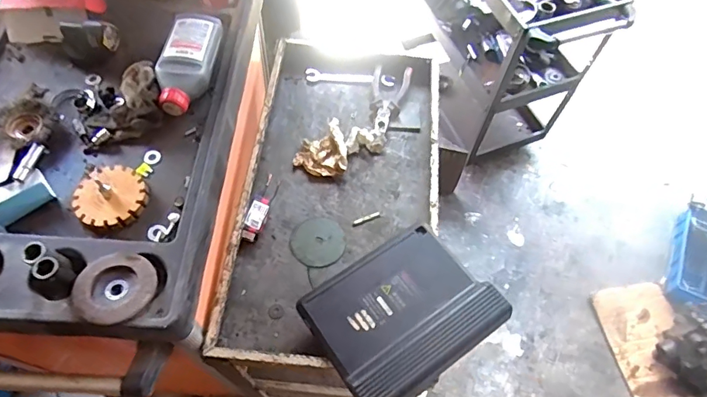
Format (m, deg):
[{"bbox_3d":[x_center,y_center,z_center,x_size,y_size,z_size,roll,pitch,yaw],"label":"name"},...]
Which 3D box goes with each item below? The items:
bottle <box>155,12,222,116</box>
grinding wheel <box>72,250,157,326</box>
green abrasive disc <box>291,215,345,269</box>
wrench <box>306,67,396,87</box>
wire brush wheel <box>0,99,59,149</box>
[{"bbox_3d":[-0.253,-0.209,0.705,0.077,0.040,0.173,6,60,0],"label":"bottle"},{"bbox_3d":[-0.284,0.106,0.557,0.086,0.020,0.081,2,61,-3],"label":"grinding wheel"},{"bbox_3d":[-0.062,0.076,0.820,0.092,0.005,0.092,5,63,-9],"label":"green abrasive disc"},{"bbox_3d":[-0.004,-0.253,0.972,0.181,0.018,0.033,6,60,0],"label":"wrench"},{"bbox_3d":[-0.465,-0.104,0.658,0.080,0.022,0.080,32,63,3],"label":"wire brush wheel"}]

